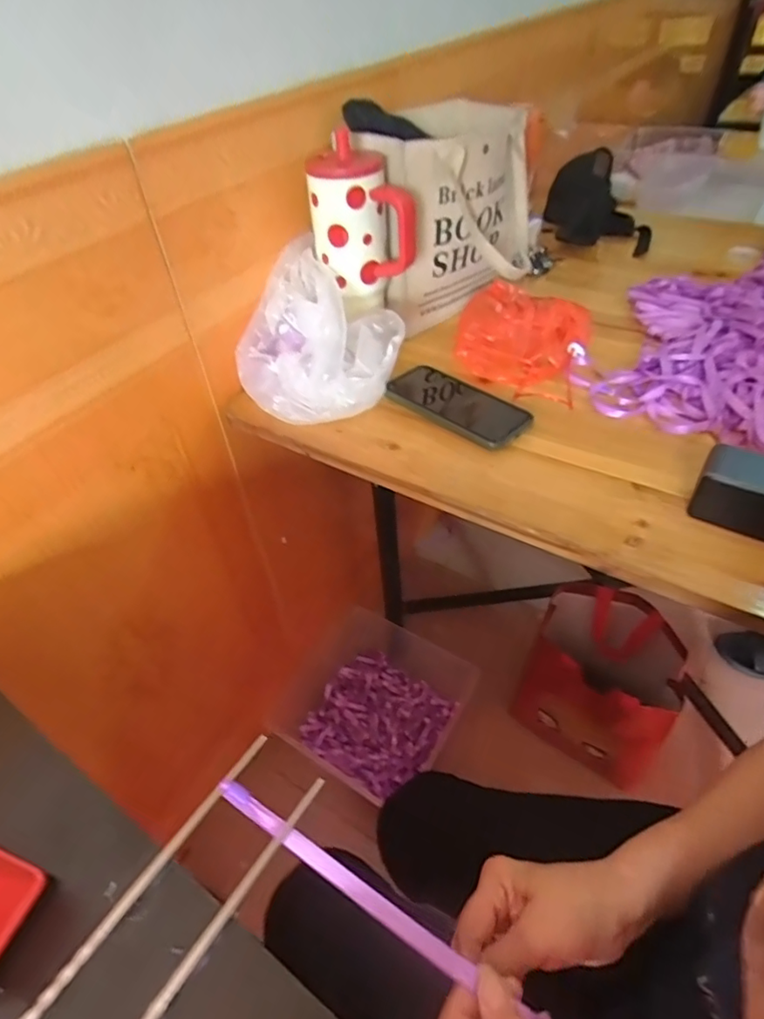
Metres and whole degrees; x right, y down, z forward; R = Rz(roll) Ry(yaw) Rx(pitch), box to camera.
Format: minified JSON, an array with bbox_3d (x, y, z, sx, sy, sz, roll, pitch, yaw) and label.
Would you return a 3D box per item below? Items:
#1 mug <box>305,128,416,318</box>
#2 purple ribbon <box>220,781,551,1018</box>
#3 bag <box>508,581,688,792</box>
[{"bbox_3d":[-0.020,-0.318,0.629,0.114,0.150,0.083,-2,46,3],"label":"mug"},{"bbox_3d":[0.008,0.235,0.315,0.246,0.009,0.014,33,53,8],"label":"purple ribbon"},{"bbox_3d":[0.373,0.302,0.959,0.224,0.282,0.167,22,52,24],"label":"bag"}]

